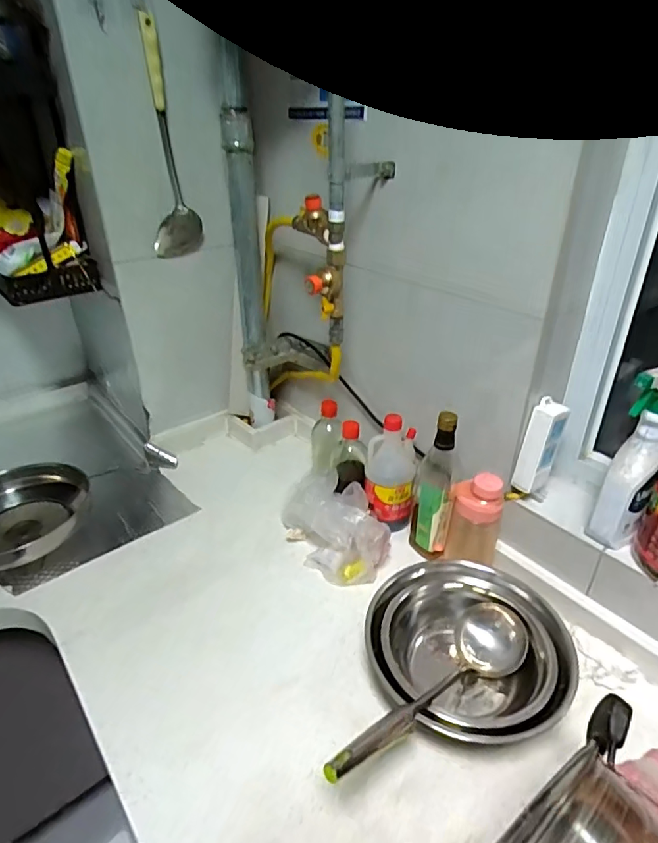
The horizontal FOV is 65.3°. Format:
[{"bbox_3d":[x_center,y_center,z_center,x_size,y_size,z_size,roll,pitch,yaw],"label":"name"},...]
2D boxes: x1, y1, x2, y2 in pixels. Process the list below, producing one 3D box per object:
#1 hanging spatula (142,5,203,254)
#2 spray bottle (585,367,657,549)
[{"bbox_3d":[-0.275,-0.495,0.943,0.099,0.385,0.056,-12,35,-32],"label":"hanging spatula"},{"bbox_3d":[0.389,0.046,0.645,0.054,0.228,0.082,22,38,35],"label":"spray bottle"}]

